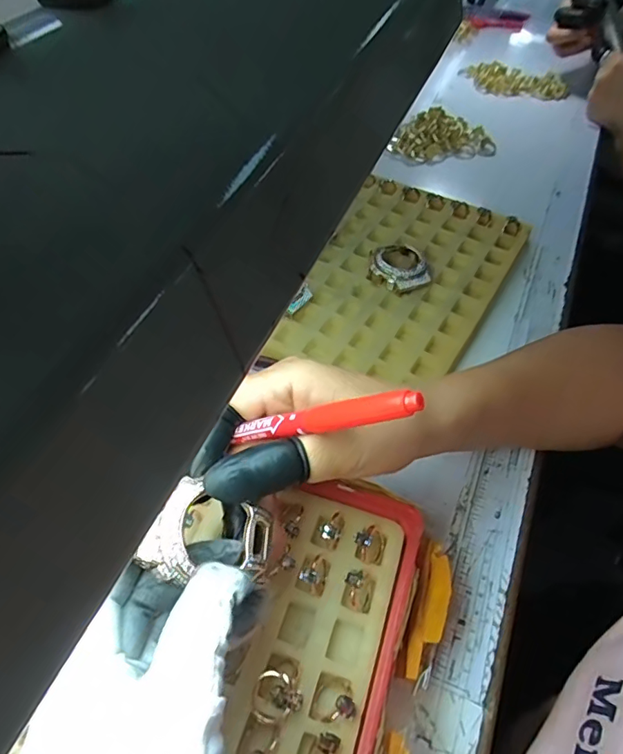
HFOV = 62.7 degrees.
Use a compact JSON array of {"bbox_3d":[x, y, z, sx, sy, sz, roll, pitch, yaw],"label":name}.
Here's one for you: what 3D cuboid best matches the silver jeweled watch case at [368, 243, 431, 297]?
[{"bbox_3d":[0.071,-0.090,0.423,0.045,0.019,0.048,-14,52,-12],"label":"silver jeweled watch case"}]

